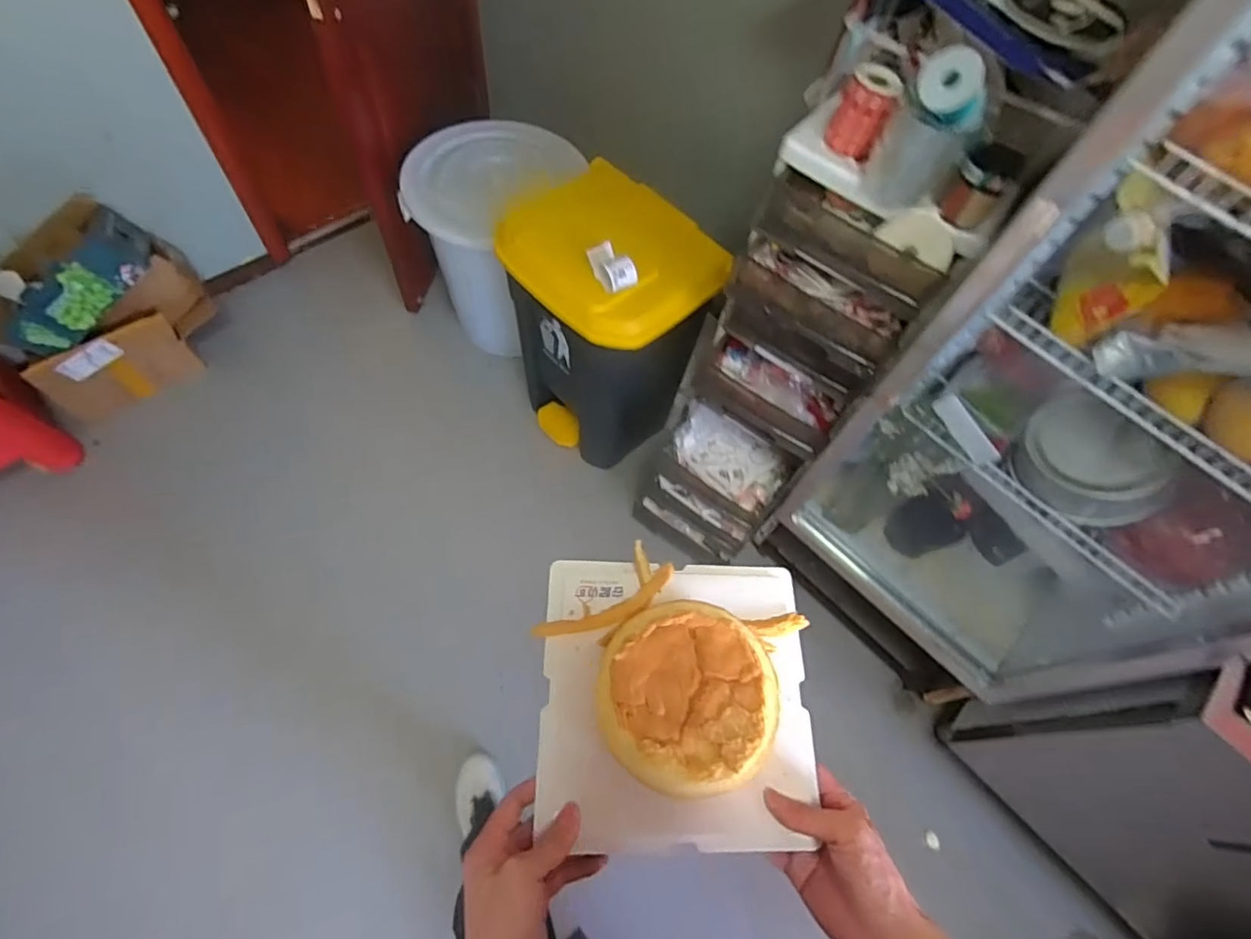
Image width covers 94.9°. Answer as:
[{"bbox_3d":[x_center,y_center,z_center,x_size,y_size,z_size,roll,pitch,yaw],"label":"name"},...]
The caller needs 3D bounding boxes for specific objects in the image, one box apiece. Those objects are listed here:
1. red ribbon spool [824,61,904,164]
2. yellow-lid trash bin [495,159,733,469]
[{"bbox_3d":[0.332,-0.501,0.809,0.075,0.097,0.060,22,64,9],"label":"red ribbon spool"},{"bbox_3d":[-0.033,-0.344,1.480,0.414,0.659,0.367,39,68,16],"label":"yellow-lid trash bin"}]

